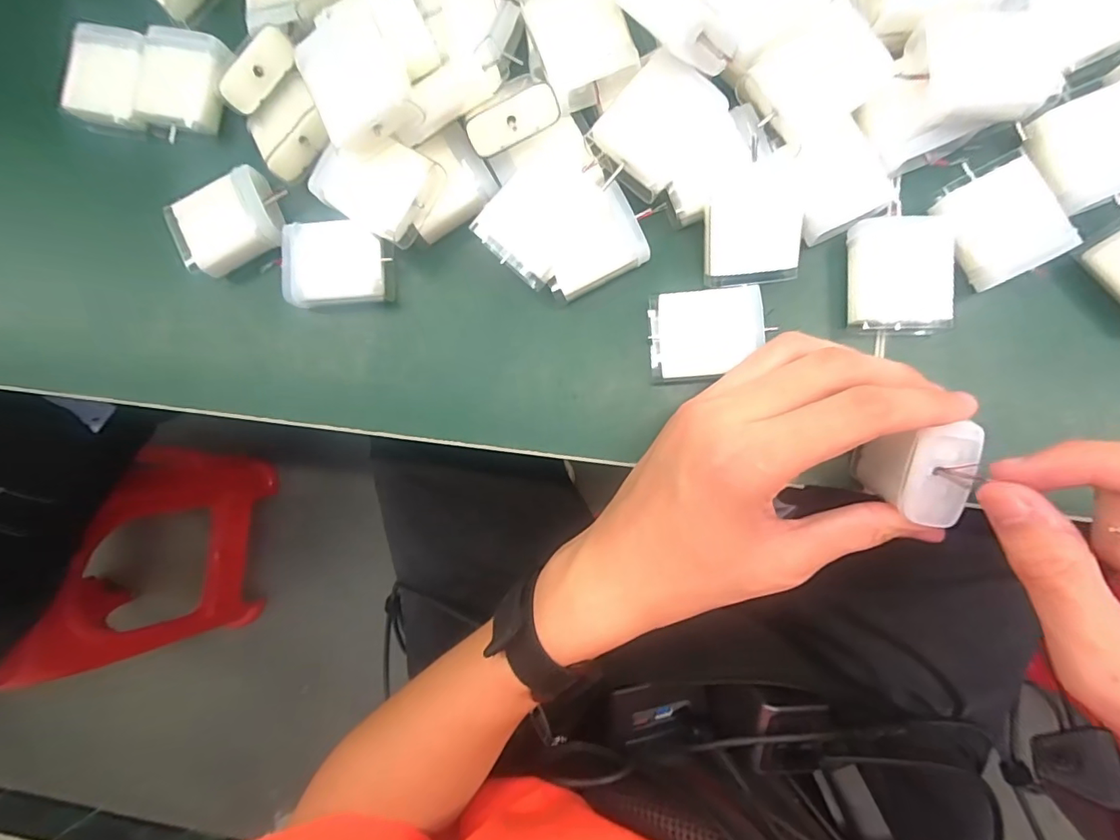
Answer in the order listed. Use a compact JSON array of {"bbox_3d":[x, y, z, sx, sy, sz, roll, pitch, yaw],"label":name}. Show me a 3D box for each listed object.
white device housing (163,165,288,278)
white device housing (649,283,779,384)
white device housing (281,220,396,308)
[{"bbox_3d":[-0.173,-0.102,0.264,0.052,0.020,0.039,-24,84,4],"label":"white device housing"},{"bbox_3d":[0.069,-0.041,0.244,0.051,0.021,0.041,-6,85,6],"label":"white device housing"},{"bbox_3d":[-0.110,-0.078,0.261,0.057,0.024,0.040,1,86,6],"label":"white device housing"}]

